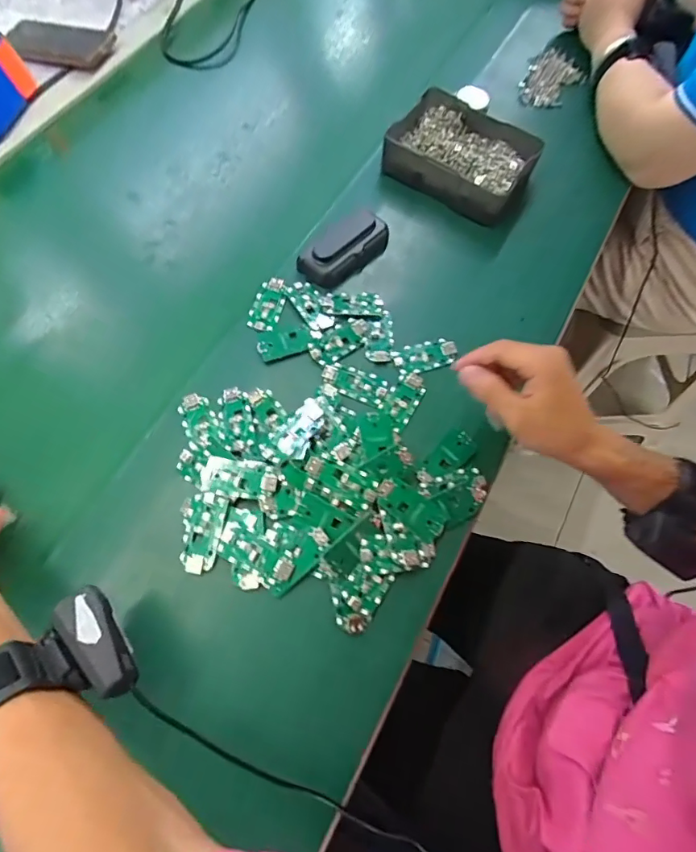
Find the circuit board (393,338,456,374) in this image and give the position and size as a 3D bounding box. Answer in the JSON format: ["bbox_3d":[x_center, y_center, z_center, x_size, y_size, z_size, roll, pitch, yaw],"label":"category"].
[{"bbox_3d":[0.079,-0.071,0.478,0.063,0.009,0.031,-16,67,-7],"label":"circuit board"}]

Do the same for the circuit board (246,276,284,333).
[{"bbox_3d":[-0.083,-0.127,0.487,0.032,0.009,0.062,16,67,7],"label":"circuit board"}]

